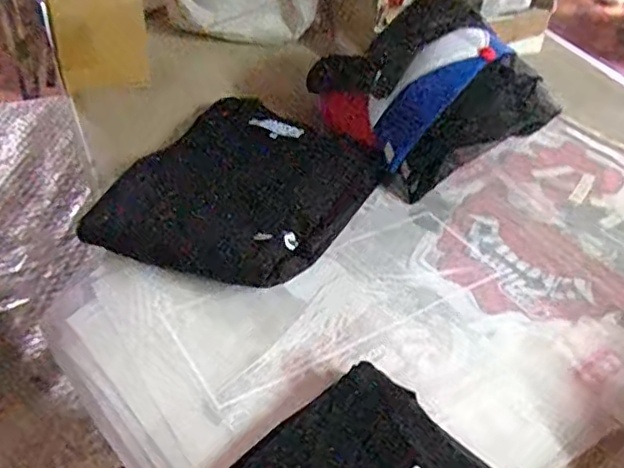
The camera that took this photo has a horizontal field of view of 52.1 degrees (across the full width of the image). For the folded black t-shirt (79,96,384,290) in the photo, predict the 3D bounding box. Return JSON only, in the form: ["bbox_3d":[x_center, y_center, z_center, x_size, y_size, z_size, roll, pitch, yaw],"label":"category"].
[{"bbox_3d":[-0.058,-0.045,0.619,0.182,0.049,0.270,22,43,20],"label":"folded black t-shirt"}]

